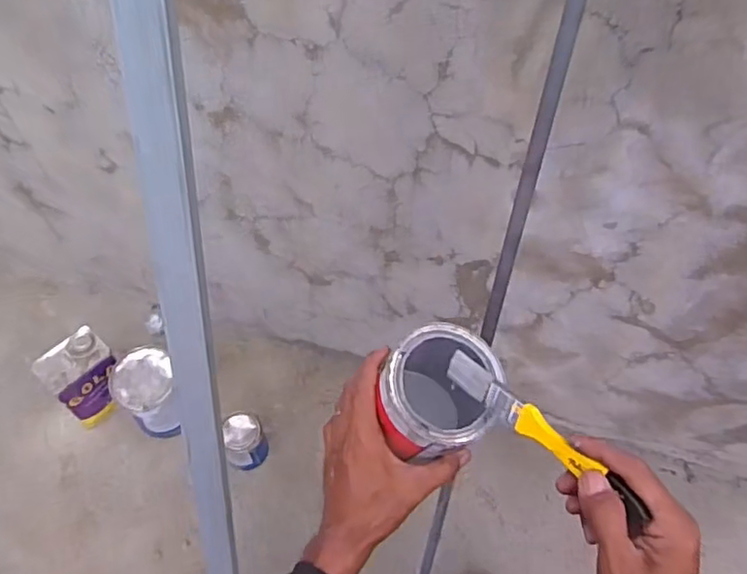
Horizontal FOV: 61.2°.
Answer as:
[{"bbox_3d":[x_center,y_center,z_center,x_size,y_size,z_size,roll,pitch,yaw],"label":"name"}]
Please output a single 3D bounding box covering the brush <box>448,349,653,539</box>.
[{"bbox_3d":[0.123,0.107,0.477,0.020,0.018,0.188,-33,44,-19],"label":"brush"}]

